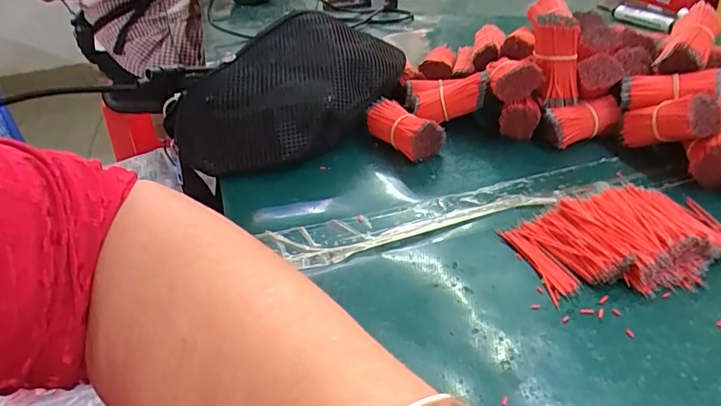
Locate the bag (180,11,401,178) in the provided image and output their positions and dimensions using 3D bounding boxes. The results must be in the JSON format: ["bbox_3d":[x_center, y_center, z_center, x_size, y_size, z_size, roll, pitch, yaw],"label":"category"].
[{"bbox_3d":[-0.059,-0.107,0.448,0.230,0.090,0.119,-31,43,-32],"label":"bag"}]

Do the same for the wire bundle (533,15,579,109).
[{"bbox_3d":[0.167,-0.120,0.407,0.031,0.076,0.028,-19,16,-19],"label":"wire bundle"}]

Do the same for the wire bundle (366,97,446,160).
[{"bbox_3d":[0.037,-0.064,0.425,0.032,0.038,0.069,-30,43,-32],"label":"wire bundle"}]

